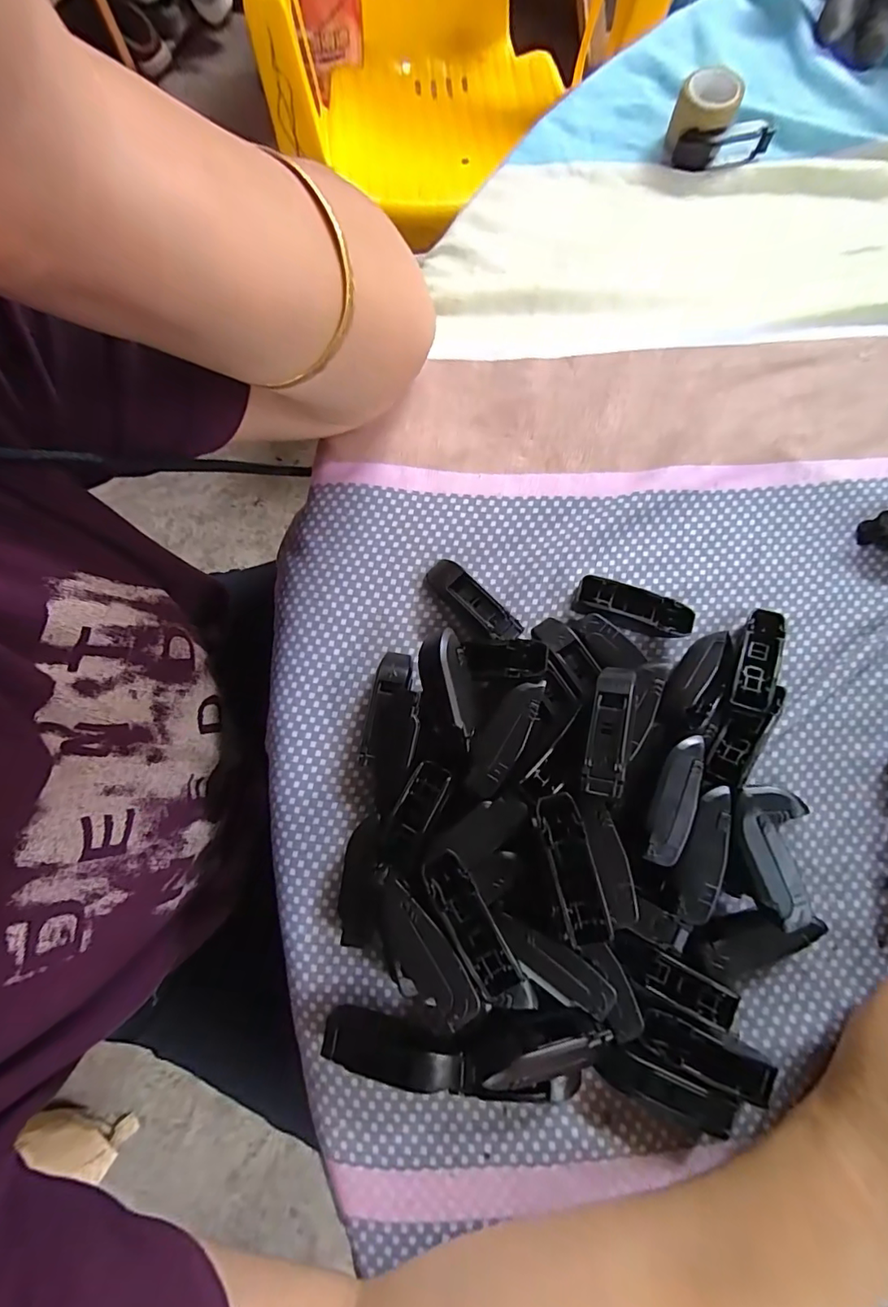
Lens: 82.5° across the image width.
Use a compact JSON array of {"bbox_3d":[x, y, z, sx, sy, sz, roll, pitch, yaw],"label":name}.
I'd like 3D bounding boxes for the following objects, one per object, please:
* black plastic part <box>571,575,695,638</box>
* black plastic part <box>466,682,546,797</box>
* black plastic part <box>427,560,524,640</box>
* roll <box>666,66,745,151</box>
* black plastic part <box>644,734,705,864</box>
[{"bbox_3d":[0.092,-0.021,0.249,0.055,0.017,0.019,17,80,4],"label":"black plastic part"},{"bbox_3d":[0.025,0.035,0.214,0.017,0.007,0.052,25,81,6],"label":"black plastic part"},{"bbox_3d":[0.014,-0.025,0.251,0.055,0.014,0.015,44,84,8],"label":"black plastic part"},{"bbox_3d":[0.151,-0.317,0.296,0.033,0.028,0.034,0,80,1],"label":"roll"},{"bbox_3d":[0.095,0.060,0.211,0.017,0.011,0.053,21,81,5],"label":"black plastic part"}]

